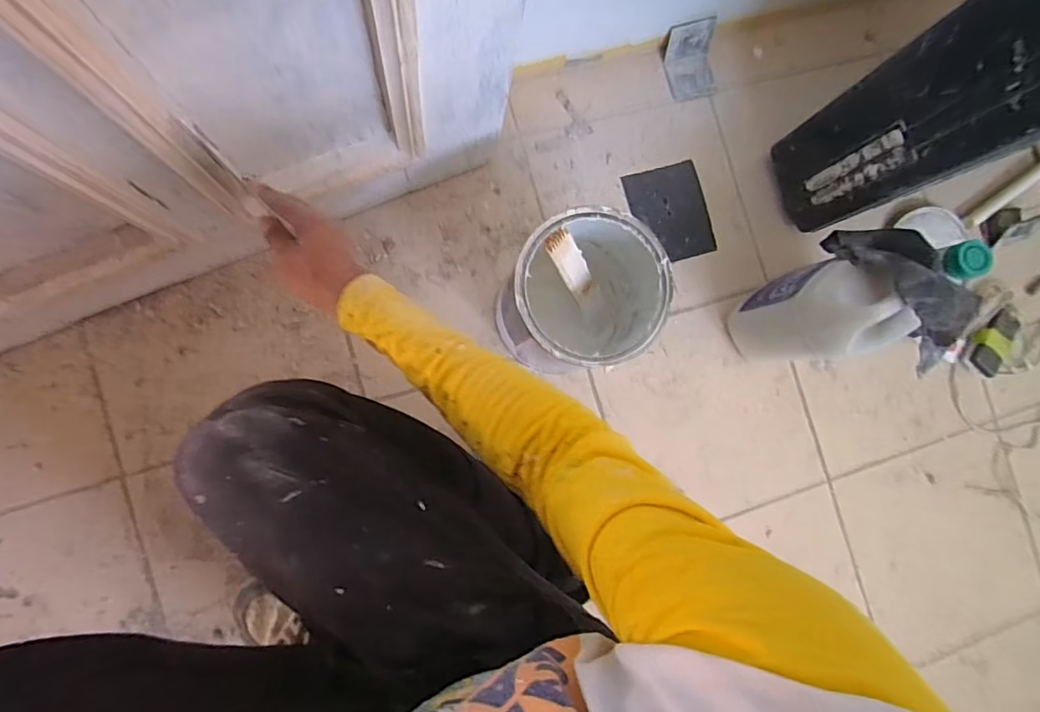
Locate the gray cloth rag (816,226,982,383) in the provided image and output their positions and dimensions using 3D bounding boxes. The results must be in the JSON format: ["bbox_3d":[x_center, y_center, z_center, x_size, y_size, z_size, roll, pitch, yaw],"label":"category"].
[{"bbox_3d":[0.412,-0.084,0.568,0.073,0.096,0.192,-7,50,-9],"label":"gray cloth rag"}]

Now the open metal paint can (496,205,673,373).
[{"bbox_3d":[0.066,-0.066,0.636,0.168,0.216,0.160,0,87,-8],"label":"open metal paint can"}]

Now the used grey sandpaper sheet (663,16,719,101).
[{"bbox_3d":[0.255,-0.434,0.755,0.080,0.044,0.092,-13,89,-9],"label":"used grey sandpaper sheet"}]

